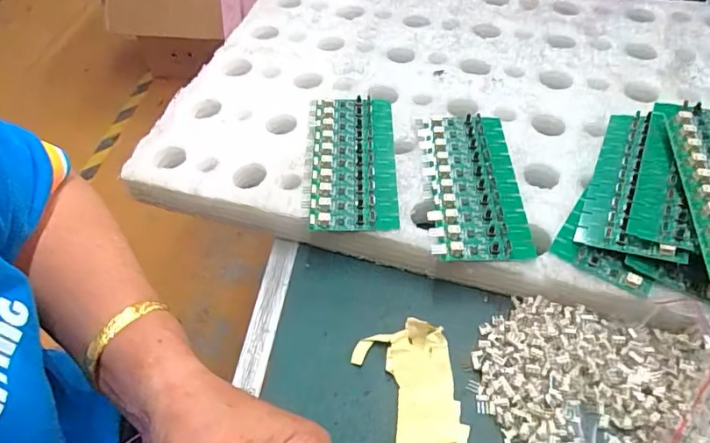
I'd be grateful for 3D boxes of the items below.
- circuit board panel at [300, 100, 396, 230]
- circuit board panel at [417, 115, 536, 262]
[{"bbox_3d":[-0.003,-0.047,0.391,0.067,0.011,0.134,-1,51,2],"label":"circuit board panel"},{"bbox_3d":[0.084,-0.029,0.372,0.066,0.012,0.135,-2,51,2],"label":"circuit board panel"}]

